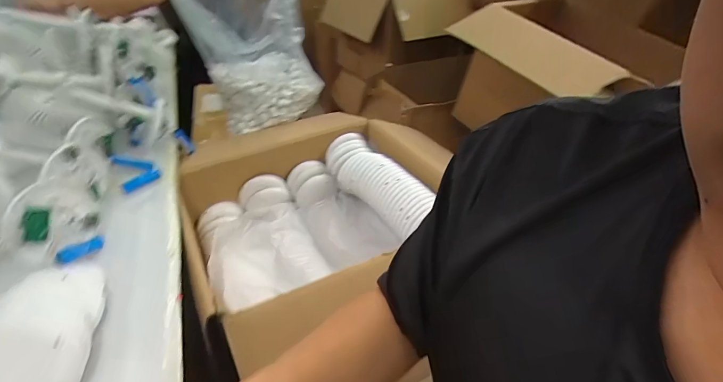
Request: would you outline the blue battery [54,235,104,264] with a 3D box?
[{"bbox_3d":[-0.383,0.080,0.490,0.015,0.016,0.065,12,18,10],"label":"blue battery"}]

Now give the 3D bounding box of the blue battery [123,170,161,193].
[{"bbox_3d":[-0.392,-0.019,0.635,0.018,0.011,0.064,25,43,24],"label":"blue battery"}]

